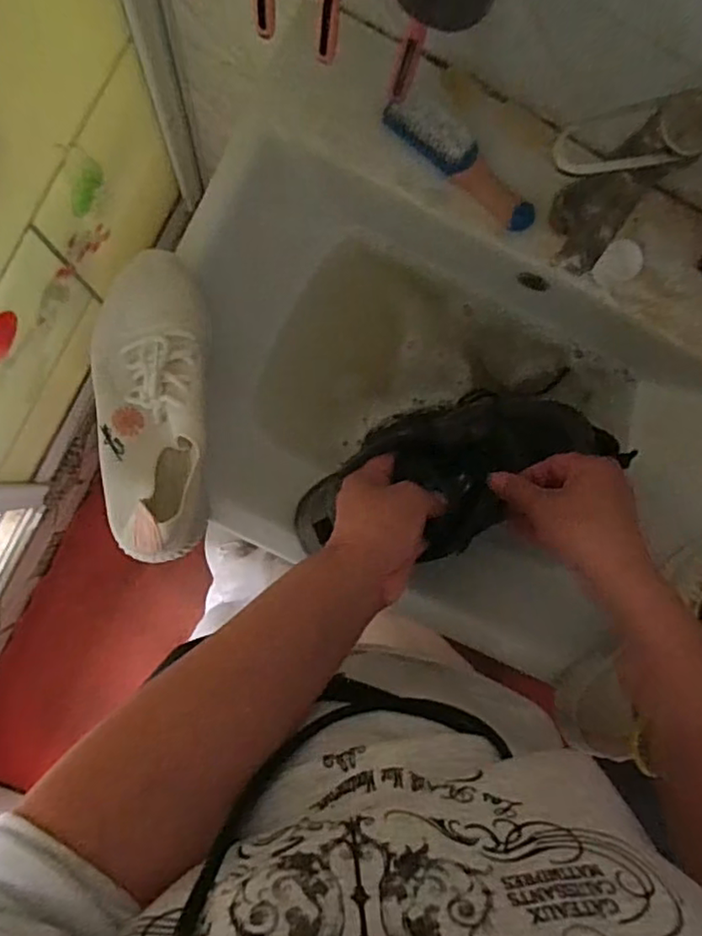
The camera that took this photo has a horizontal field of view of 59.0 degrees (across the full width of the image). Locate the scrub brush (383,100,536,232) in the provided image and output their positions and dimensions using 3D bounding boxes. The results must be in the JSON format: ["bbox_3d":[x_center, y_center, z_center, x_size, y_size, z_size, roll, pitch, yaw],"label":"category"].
[{"bbox_3d":[0.100,-0.271,0.550,0.157,0.036,0.032,32,85,-6],"label":"scrub brush"}]

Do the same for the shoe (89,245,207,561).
[{"bbox_3d":[-0.157,-0.051,0.484,0.090,0.077,0.240,-2,90,-8],"label":"shoe"}]

